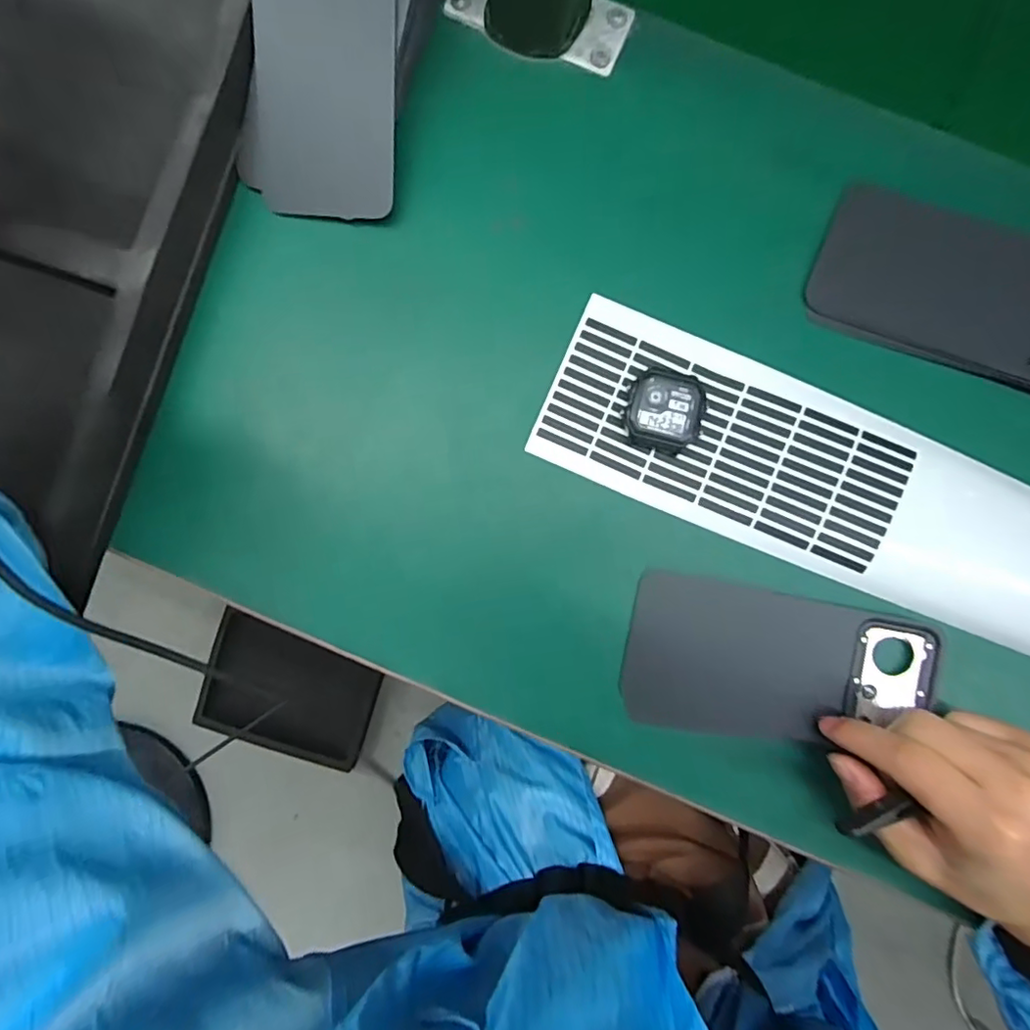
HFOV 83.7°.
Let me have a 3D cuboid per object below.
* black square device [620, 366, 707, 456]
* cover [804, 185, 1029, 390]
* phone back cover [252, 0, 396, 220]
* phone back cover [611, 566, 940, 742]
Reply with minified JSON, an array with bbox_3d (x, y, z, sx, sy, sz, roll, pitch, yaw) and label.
[{"bbox_3d":[0.080,-0.056,0.309,0.042,0.013,0.044,7,90,1],"label":"black square device"},{"bbox_3d":[0.235,-0.116,0.299,0.154,0.011,0.071,24,99,11],"label":"cover"},{"bbox_3d":[-0.096,-0.240,0.291,0.073,0.006,0.158,6,108,5],"label":"phone back cover"},{"bbox_3d":[0.136,0.081,0.305,0.153,0.010,0.079,9,91,8],"label":"phone back cover"}]

